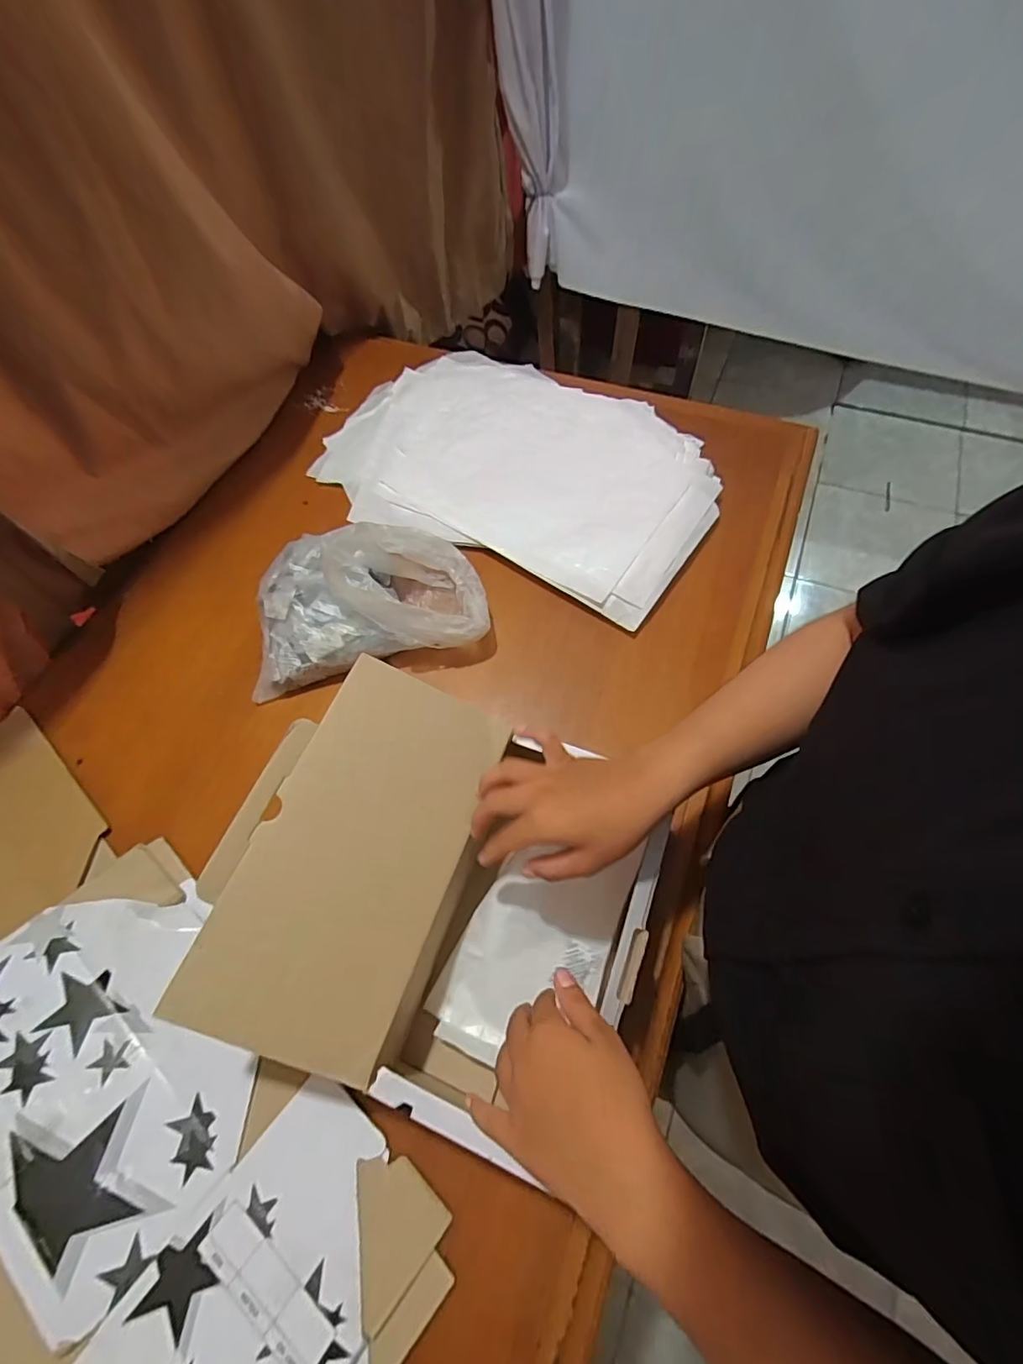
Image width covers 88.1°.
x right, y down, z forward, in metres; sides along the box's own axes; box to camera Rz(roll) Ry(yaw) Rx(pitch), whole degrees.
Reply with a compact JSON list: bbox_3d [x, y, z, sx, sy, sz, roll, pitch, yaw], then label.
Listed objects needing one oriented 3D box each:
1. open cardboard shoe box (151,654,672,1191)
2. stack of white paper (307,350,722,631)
[{"bbox_3d":[-0.045,0.166,0.422,0.296,0.150,0.277,20,68,11],"label":"open cardboard shoe box"},{"bbox_3d":[0.003,-0.299,0.712,0.518,0.033,0.335,24,69,13],"label":"stack of white paper"}]

